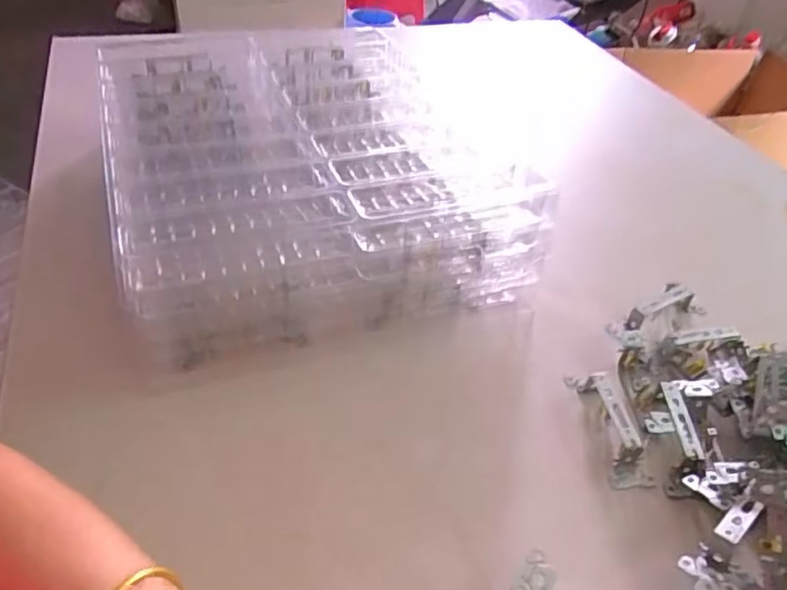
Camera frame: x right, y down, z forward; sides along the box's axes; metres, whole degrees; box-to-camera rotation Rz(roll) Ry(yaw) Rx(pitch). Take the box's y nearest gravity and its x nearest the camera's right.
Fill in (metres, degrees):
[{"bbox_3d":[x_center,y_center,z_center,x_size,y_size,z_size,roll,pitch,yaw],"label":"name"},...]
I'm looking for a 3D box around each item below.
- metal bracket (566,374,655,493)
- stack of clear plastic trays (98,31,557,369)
[{"bbox_3d":[0.162,0.093,0.469,0.027,0.028,0.100,-2,41,-9],"label":"metal bracket"},{"bbox_3d":[-0.095,-0.133,0.636,0.334,0.108,0.430,-9,43,-17],"label":"stack of clear plastic trays"}]

